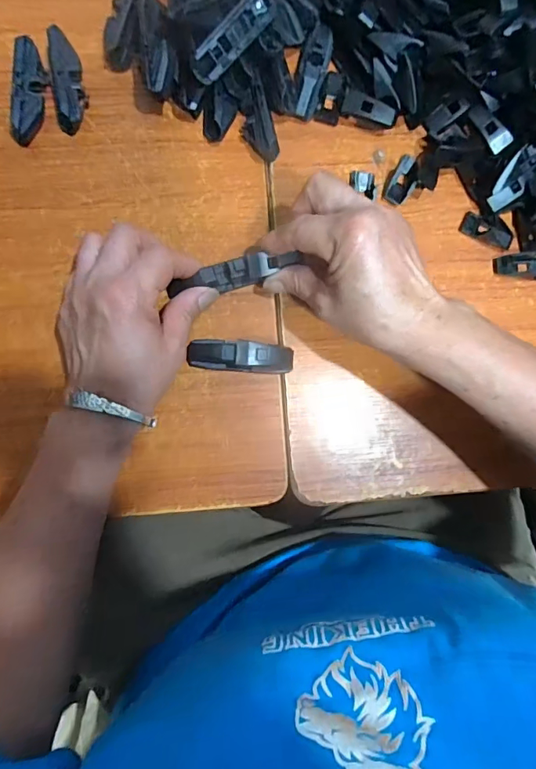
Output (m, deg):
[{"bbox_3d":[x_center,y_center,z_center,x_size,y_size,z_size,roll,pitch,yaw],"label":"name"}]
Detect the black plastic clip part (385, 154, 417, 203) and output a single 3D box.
[{"bbox_3d":[0.108,-0.163,0.365,0.018,0.008,0.042,24,82,-2],"label":"black plastic clip part"}]

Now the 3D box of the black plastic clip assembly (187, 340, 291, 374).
[{"bbox_3d":[-0.019,-0.020,0.334,0.074,0.024,0.021,8,83,-4],"label":"black plastic clip assembly"}]

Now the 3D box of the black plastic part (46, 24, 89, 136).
[{"bbox_3d":[-0.147,-0.222,0.340,0.022,0.025,0.068,-7,84,-6],"label":"black plastic part"}]

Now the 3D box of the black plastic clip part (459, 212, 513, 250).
[{"bbox_3d":[0.176,-0.123,0.370,0.042,0.007,0.019,19,85,-4],"label":"black plastic clip part"}]

